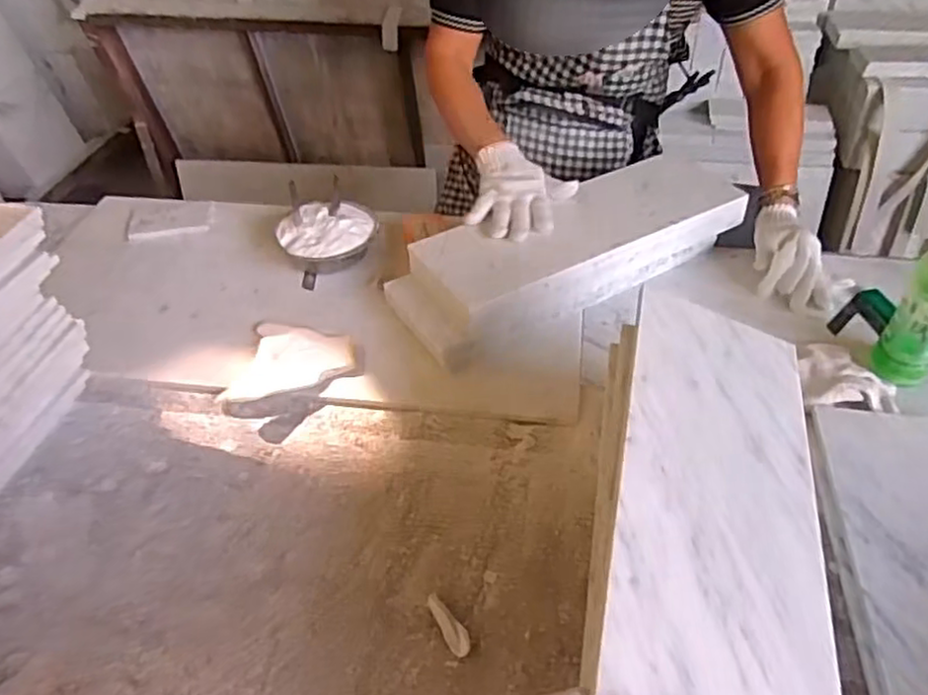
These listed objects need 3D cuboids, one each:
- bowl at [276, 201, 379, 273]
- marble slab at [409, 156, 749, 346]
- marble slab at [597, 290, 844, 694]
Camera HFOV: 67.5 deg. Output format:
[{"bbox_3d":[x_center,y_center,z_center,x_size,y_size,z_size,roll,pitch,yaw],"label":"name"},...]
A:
[{"bbox_3d":[-0.195,-0.159,1.002,0.135,0.058,0.112,-5,44,-3],"label":"bowl"},{"bbox_3d":[0.160,-0.153,0.940,0.471,0.066,0.157,-23,48,-20],"label":"marble slab"},{"bbox_3d":[0.179,0.125,0.478,0.157,0.009,0.443,22,44,-2],"label":"marble slab"}]

